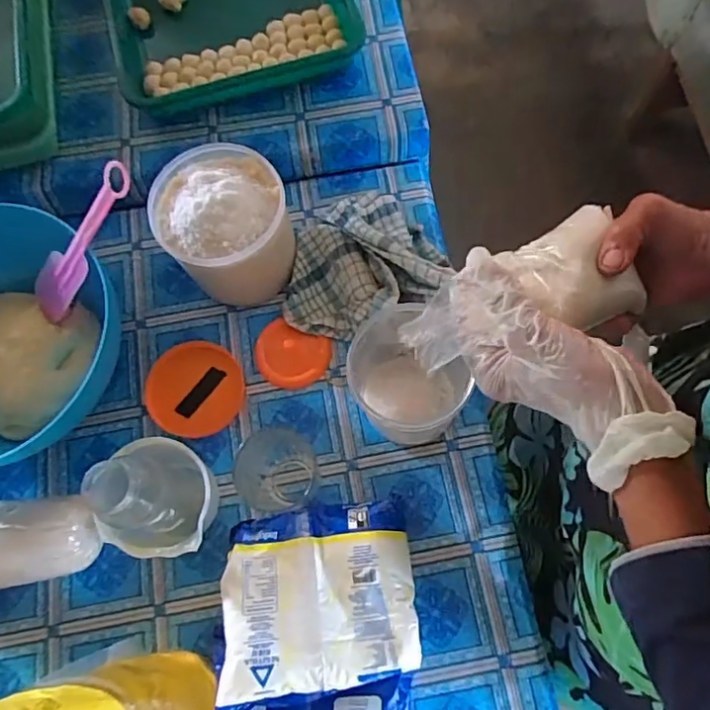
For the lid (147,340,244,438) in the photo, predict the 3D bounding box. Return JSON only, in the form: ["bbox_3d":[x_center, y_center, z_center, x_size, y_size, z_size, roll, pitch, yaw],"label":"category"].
[{"bbox_3d":[-0.165,0.035,0.574,0.093,0.018,0.095,0,72,2],"label":"lid"}]

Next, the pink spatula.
[{"bbox_3d":[-0.255,-0.103,0.511,0.190,0.015,0.045,-43,71,32],"label":"pink spatula"}]

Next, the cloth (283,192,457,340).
[{"bbox_3d":[0.015,-0.102,0.575,0.168,0.066,0.173,5,72,3],"label":"cloth"}]

